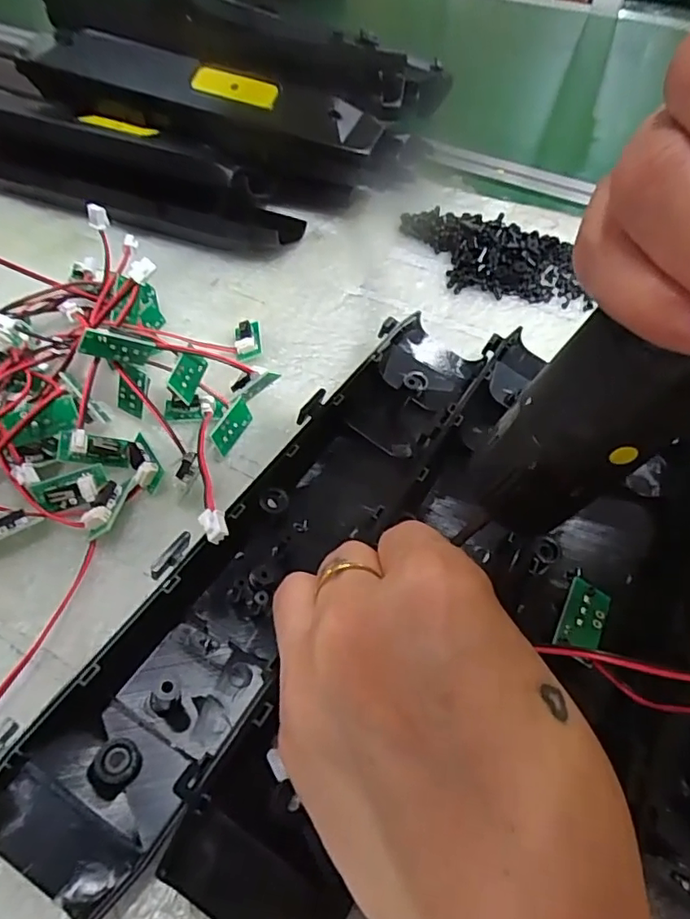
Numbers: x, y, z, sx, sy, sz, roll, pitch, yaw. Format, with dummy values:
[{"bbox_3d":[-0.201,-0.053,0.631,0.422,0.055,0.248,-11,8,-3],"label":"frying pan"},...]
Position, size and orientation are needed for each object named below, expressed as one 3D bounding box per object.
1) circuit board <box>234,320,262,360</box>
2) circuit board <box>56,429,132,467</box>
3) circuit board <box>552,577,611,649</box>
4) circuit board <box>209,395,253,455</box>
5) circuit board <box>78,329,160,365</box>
[{"bbox_3d":[-0.054,-0.066,0.319,0.014,0.011,0.025,-7,50,-7],"label":"circuit board"},{"bbox_3d":[-0.111,-0.006,0.254,0.030,0.012,0.012,9,47,-21],"label":"circuit board"},{"bbox_3d":[0.085,0.056,0.203,0.015,0.004,0.027,29,58,8],"label":"circuit board"},{"bbox_3d":[-0.053,-0.016,0.274,0.004,0.014,0.029,-8,42,36],"label":"circuit board"},{"bbox_3d":[-0.098,-0.050,0.250,0.031,0.015,0.004,5,44,-31],"label":"circuit board"}]

